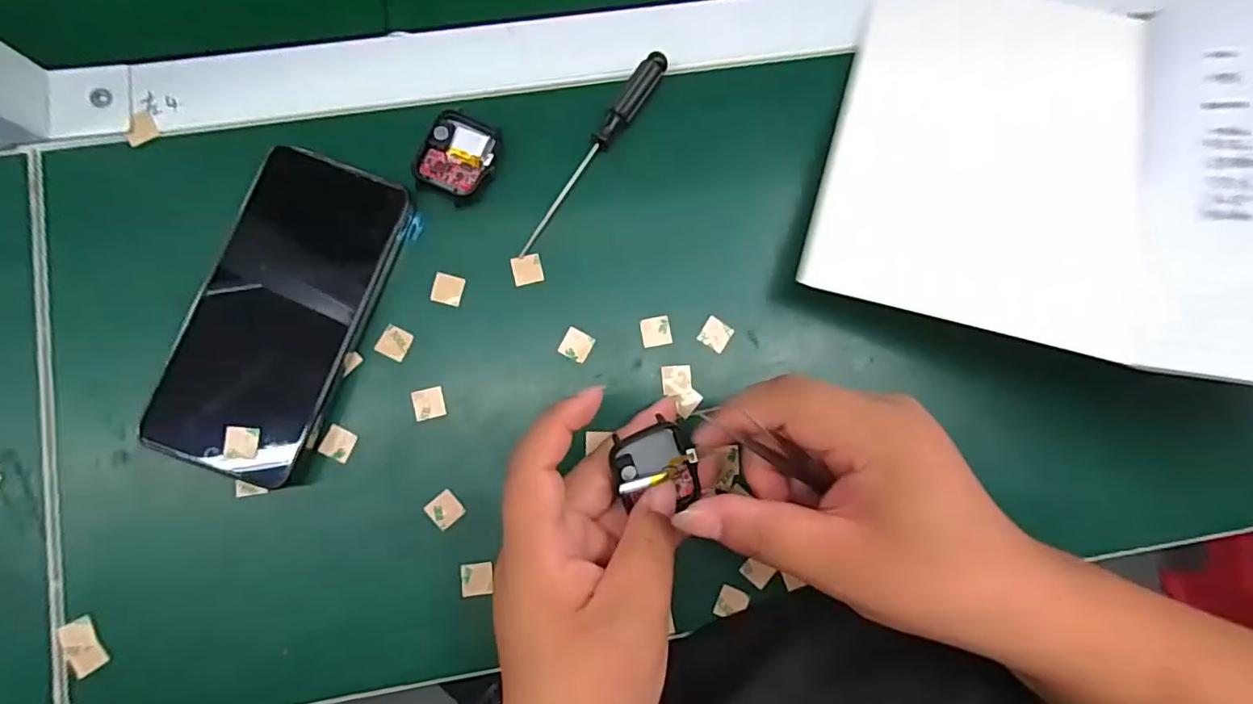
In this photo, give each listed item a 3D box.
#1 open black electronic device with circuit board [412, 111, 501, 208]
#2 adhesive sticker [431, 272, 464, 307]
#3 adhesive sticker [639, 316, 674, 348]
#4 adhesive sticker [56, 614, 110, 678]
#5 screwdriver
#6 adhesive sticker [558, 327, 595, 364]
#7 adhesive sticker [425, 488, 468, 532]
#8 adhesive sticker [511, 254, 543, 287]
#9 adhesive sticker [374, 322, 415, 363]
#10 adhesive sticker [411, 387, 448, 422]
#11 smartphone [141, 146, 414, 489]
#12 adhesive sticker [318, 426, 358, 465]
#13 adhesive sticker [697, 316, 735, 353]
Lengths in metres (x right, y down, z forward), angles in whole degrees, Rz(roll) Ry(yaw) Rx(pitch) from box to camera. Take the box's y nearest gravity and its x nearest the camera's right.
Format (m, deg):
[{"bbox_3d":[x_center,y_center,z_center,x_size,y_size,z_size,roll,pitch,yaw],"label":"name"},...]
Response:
[{"bbox_3d":[-0.089,-0.104,0.300,0.038,0.007,0.045,19,82,0],"label":"open black electronic device with circuit board"},{"bbox_3d":[-0.094,-0.033,0.298,0.015,0.004,0.015,14,86,-8],"label":"adhesive sticker"},{"bbox_3d":[0.016,-0.011,0.302,0.016,0.004,0.016,-10,82,-4],"label":"adhesive sticker"},{"bbox_3d":[-0.260,0.141,0.270,0.015,0.004,0.025,-27,88,-14],"label":"adhesive sticker"},{"bbox_3d":[-0.016,-0.106,0.302,0.012,0.008,0.131,33,83,2],"label":"screwdriver"},{"bbox_3d":[-0.026,-0.004,0.298,0.015,0.004,0.015,28,85,-3],"label":"adhesive sticker"},{"bbox_3d":[-0.092,0.080,0.286,0.016,0.004,0.016,-39,94,-14],"label":"adhesive sticker"},{"bbox_3d":[-0.053,-0.044,0.302,0.016,0.004,0.015,-12,88,-7],"label":"adhesive sticker"},{"bbox_3d":[-0.121,-0.005,0.293,0.015,0.004,0.016,24,82,1],"label":"adhesive sticker"},{"bbox_3d":[-0.102,0.027,0.292,0.015,0.004,0.016,-13,86,-12],"label":"adhesive sticker"},{"bbox_3d":[-0.173,-0.021,0.286,0.076,0.015,0.160,20,82,0],"label":"smartphone"},{"bbox_3d":[-0.147,0.047,0.288,0.015,0.004,0.016,27,83,-12],"label":"adhesive sticker"},{"bbox_3d":[0.048,-0.009,0.303,0.015,0.004,0.015,34,83,2],"label":"adhesive sticker"}]

